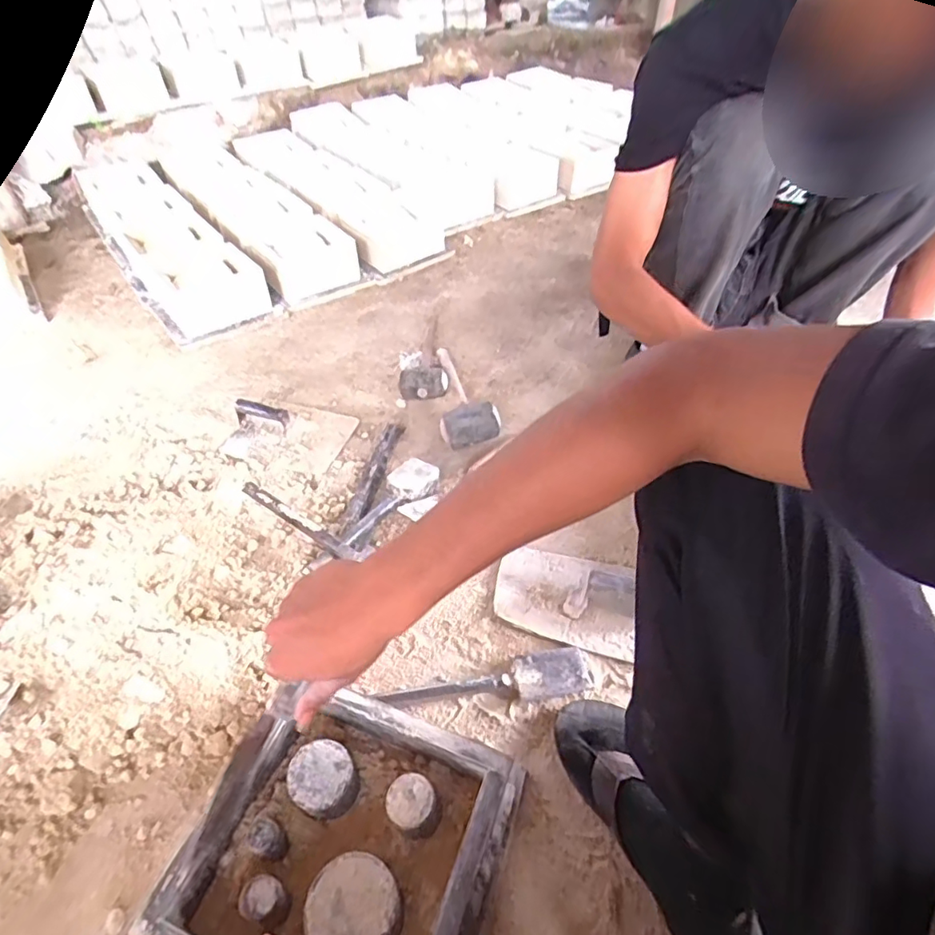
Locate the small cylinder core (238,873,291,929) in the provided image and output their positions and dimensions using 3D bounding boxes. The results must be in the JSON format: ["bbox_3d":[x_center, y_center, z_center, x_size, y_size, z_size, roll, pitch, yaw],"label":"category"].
[{"bbox_3d":[-0.172,0.369,0.477,0.033,0.042,0.031,0,43,0],"label":"small cylinder core"}]

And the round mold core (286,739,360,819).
[{"bbox_3d":[-0.140,0.304,0.545,0.061,0.047,0.060,0,43,0],"label":"round mold core"}]

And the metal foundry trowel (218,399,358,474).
[{"bbox_3d":[-0.333,-0.076,1.036,0.210,0.066,0.172,9,48,9],"label":"metal foundry trowel"}]

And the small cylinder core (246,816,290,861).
[{"bbox_3d":[-0.180,0.336,0.505,0.028,0.036,0.027,0,43,0],"label":"small cylinder core"}]

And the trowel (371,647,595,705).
[{"bbox_3d":[0.025,0.268,0.692,0.259,0.024,0.057,-8,48,-7],"label":"trowel"}]

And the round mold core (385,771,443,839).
[{"bbox_3d":[-0.050,0.318,0.526,0.046,0.049,0.043,0,43,0],"label":"round mold core"}]

